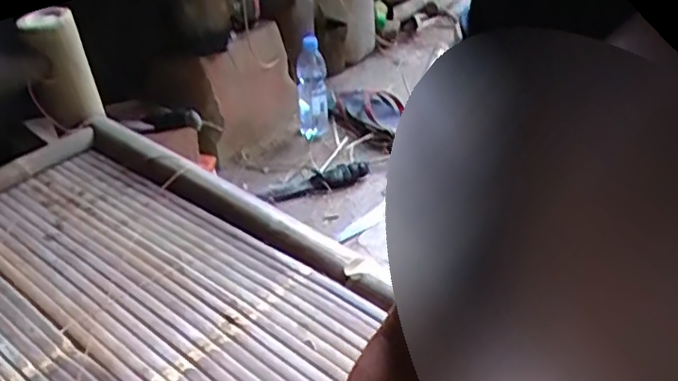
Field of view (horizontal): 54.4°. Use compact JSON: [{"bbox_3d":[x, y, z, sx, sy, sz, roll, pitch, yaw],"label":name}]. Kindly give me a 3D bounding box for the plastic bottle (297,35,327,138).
[{"bbox_3d":[-0.065,-0.254,1.623,0.069,0.243,0.058,-3,14,-2],"label":"plastic bottle"}]

